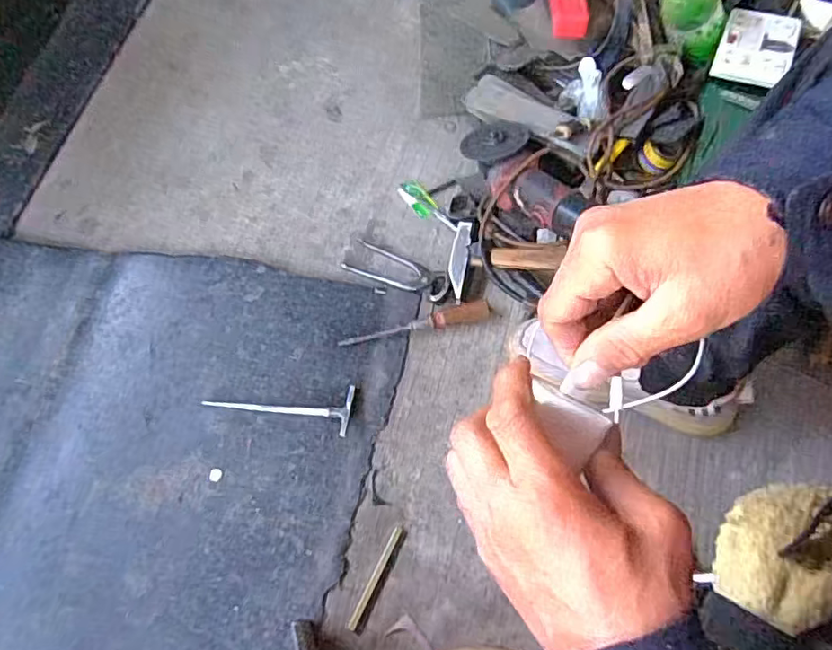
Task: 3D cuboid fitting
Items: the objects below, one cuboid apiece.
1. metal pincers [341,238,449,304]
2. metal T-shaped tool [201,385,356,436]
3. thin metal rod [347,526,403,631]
[{"bbox_3d":[-0.024,-0.074,0.788,0.153,0.018,0.055,26,68,11],"label":"metal pincers"},{"bbox_3d":[-0.171,0.091,0.714,0.183,0.010,0.059,10,66,4],"label":"metal T-shaped tool"},{"bbox_3d":[-0.045,0.283,0.641,0.009,0.004,0.116,24,67,10],"label":"thin metal rod"}]

